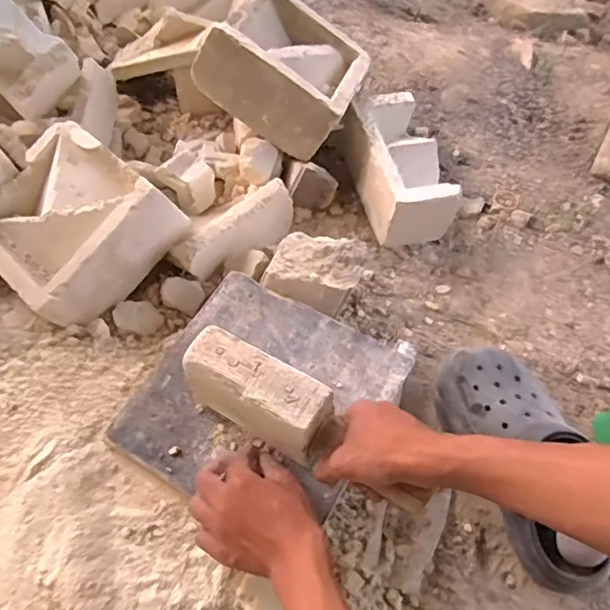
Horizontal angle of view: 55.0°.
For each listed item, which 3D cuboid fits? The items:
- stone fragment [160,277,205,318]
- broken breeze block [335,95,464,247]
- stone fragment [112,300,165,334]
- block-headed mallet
[{"bbox_3d":[-0.158,-0.014,0.757,0.055,0.012,0.043,25,75,-17],"label":"stone fragment"},{"bbox_3d":[0.134,-0.205,0.857,0.106,0.106,0.212,-13,60,-11],"label":"broken breeze block"},{"bbox_3d":[-0.209,0.013,0.733,0.059,0.014,0.042,-1,59,-4],"label":"stone fragment"},{"bbox_3d":[-0.001,0.114,0.546,0.244,0.096,0.053,30,61,14],"label":"block-headed mallet"}]

